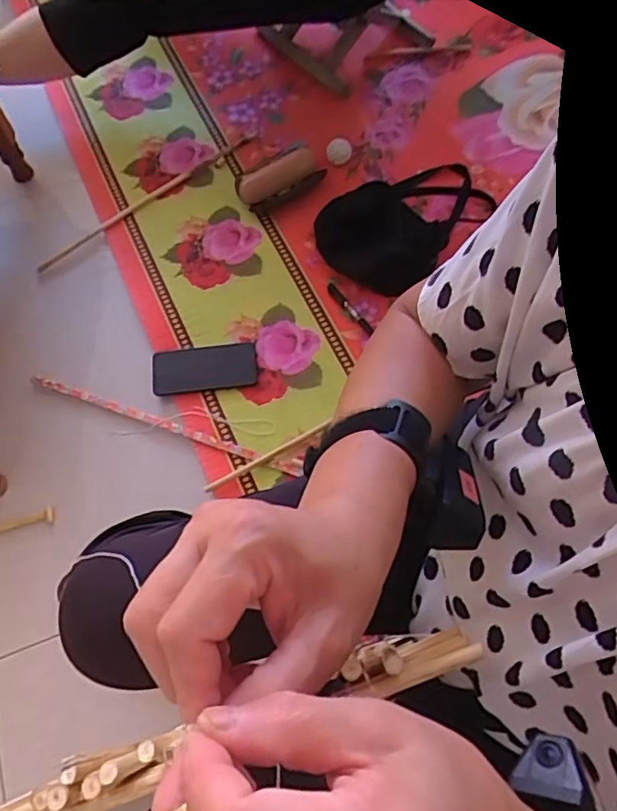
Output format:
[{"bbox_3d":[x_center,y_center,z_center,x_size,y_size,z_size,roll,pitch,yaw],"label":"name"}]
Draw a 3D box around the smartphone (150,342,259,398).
[{"bbox_3d":[-0.165,-0.059,0.955,0.164,0.009,0.077,-6,76,-9],"label":"smartphone"}]

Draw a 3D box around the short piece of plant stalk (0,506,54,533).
[{"bbox_3d":[-0.443,0.177,0.886,0.125,0.010,0.025,-14,67,-3],"label":"short piece of plant stalk"}]

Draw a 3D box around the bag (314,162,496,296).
[{"bbox_3d":[0.168,-0.329,1.039,0.341,0.095,0.207,-38,70,-13],"label":"bag"}]

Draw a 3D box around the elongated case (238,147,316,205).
[{"bbox_3d":[-0.055,-0.423,1.084,0.156,0.038,0.048,-36,70,-12],"label":"elongated case"}]

